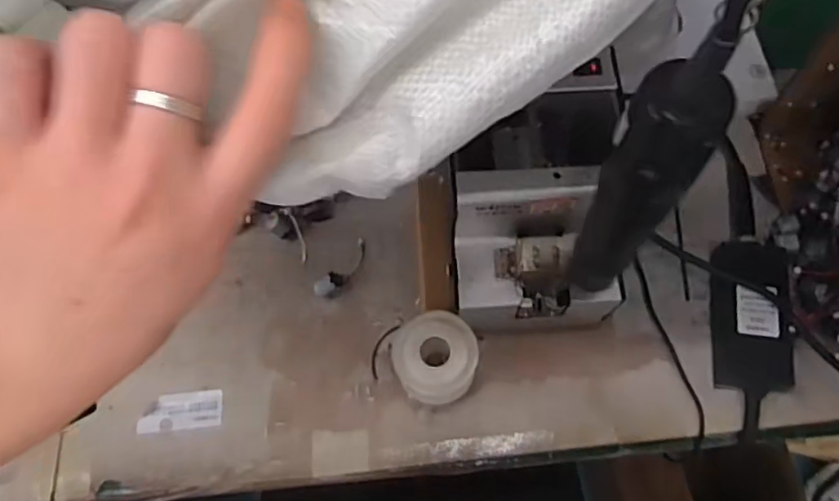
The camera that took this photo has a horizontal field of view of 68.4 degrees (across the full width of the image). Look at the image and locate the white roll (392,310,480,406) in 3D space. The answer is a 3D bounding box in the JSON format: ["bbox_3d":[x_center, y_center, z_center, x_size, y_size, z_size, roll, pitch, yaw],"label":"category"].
[{"bbox_3d":[0.012,0.084,0.479,0.062,0.059,0.062,0,68,1],"label":"white roll"}]

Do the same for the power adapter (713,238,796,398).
[{"bbox_3d":[0.274,0.054,0.509,0.051,0.034,0.123,5,68,3],"label":"power adapter"}]

